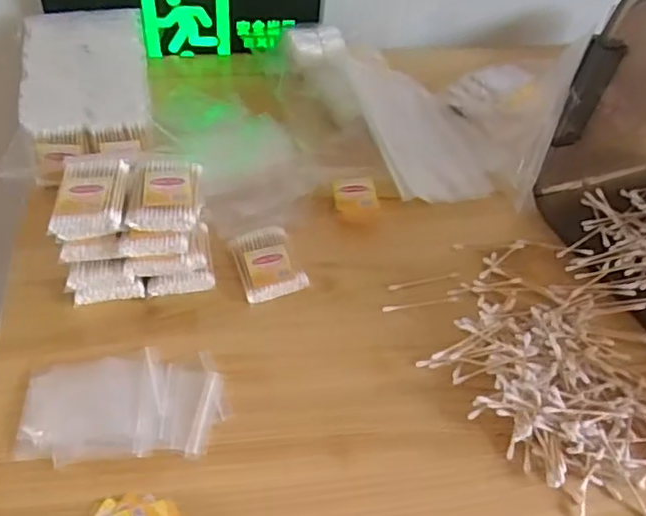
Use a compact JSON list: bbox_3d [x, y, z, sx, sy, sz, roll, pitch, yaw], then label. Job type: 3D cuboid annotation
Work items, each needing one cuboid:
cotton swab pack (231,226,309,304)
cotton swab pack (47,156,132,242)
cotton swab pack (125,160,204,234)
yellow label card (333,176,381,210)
[{"bbox_3d":[-0.052,0.005,0.594,0.055,0.013,0.074,-13,51,-16],"label":"cotton swab pack"},{"bbox_3d":[-0.198,-0.056,0.550,0.060,0.023,0.084,2,49,-3],"label":"cotton swab pack"},{"bbox_3d":[-0.135,-0.056,0.551,0.058,0.012,0.076,2,49,-3],"label":"cotton swab pack"},{"bbox_3d":[0.033,-0.065,0.646,0.043,0.006,0.040,-4,64,-1],"label":"yellow label card"}]

